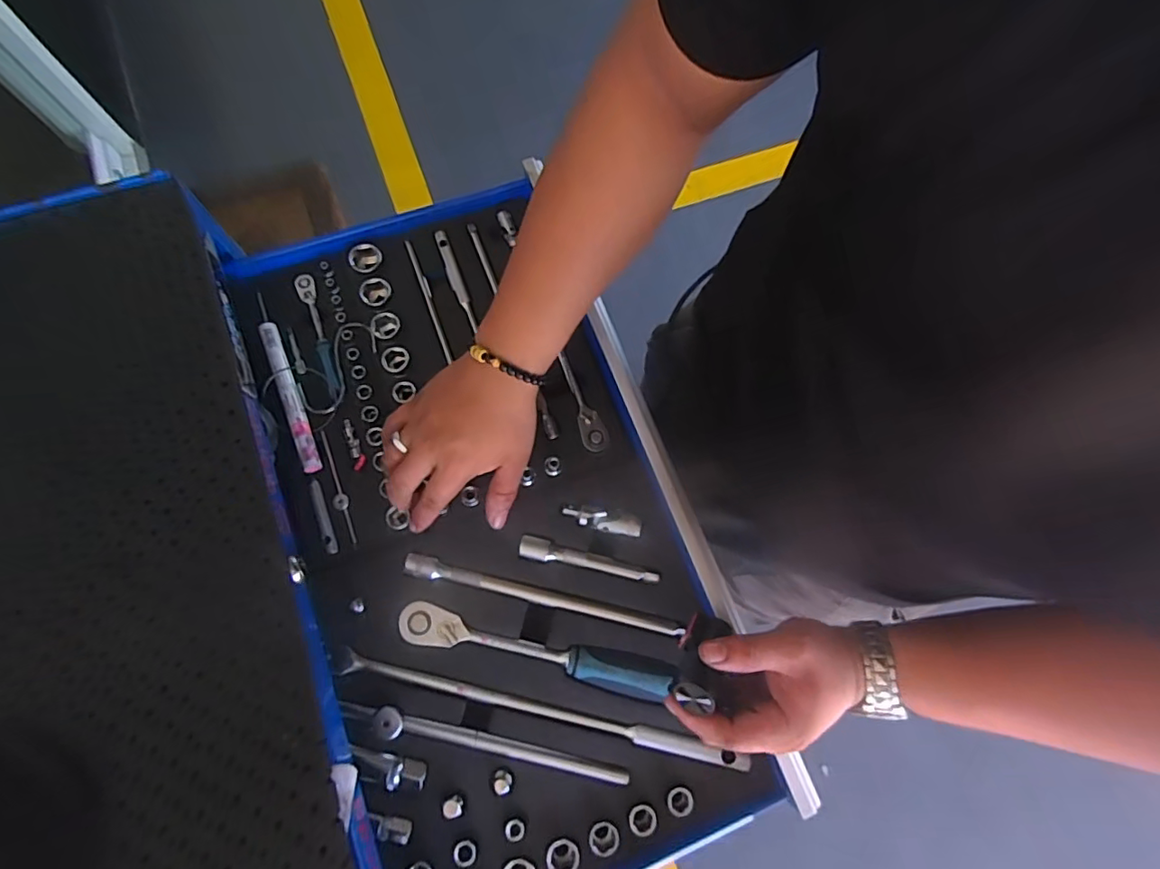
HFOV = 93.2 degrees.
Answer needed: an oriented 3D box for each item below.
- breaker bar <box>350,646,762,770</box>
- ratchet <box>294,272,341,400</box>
[{"bbox_3d":[-0.028,0.221,0.437,0.329,0.016,0.018,14,74,0],"label":"breaker bar"},{"bbox_3d":[-0.237,-0.091,0.504,0.017,0.012,0.128,-21,77,-9],"label":"ratchet"}]

